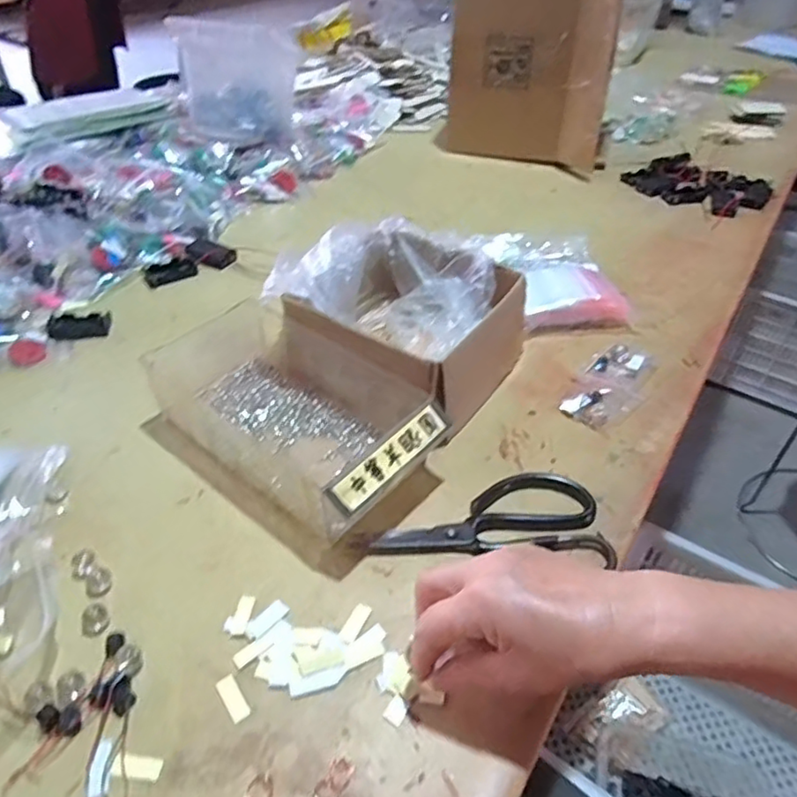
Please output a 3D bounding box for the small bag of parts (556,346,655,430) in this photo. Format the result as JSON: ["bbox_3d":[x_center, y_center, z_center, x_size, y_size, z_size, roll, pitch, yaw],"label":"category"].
[{"bbox_3d":[0.204,-0.014,0.581,0.057,0.013,0.121,25,47,26],"label":"small bag of parts"}]

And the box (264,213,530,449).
[{"bbox_3d":[0.006,-0.080,0.585,0.194,0.103,0.195,25,47,25],"label":"box"}]

